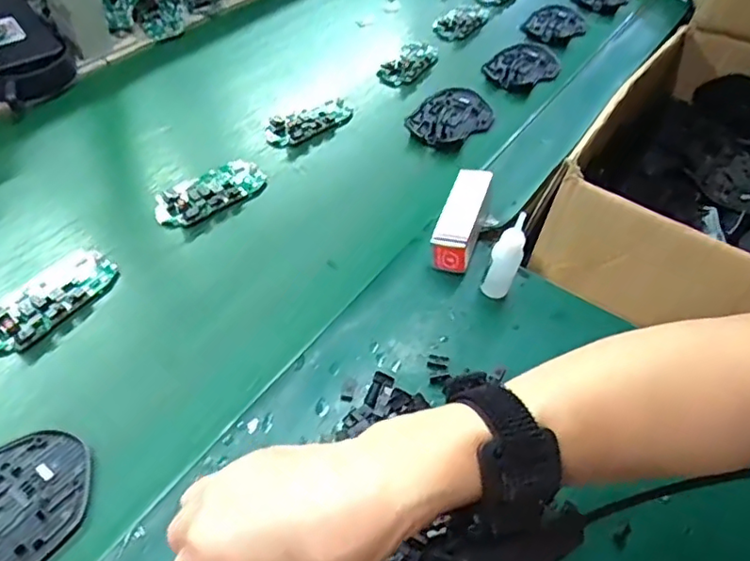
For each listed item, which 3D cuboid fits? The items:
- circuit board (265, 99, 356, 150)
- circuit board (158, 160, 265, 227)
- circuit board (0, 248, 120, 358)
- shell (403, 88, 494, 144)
[{"bbox_3d":[-0.065,-0.161,0.600,0.100,0.016,0.042,-31,57,-30],"label":"circuit board"},{"bbox_3d":[-0.141,-0.075,0.510,0.045,0.013,0.096,34,52,24],"label":"circuit board"},{"bbox_3d":[-0.230,0.014,0.421,0.045,0.018,0.099,24,49,16],"label":"circuit board"},{"bbox_3d":[0.083,-0.176,0.636,0.071,0.010,0.115,35,53,25],"label":"shell"}]

